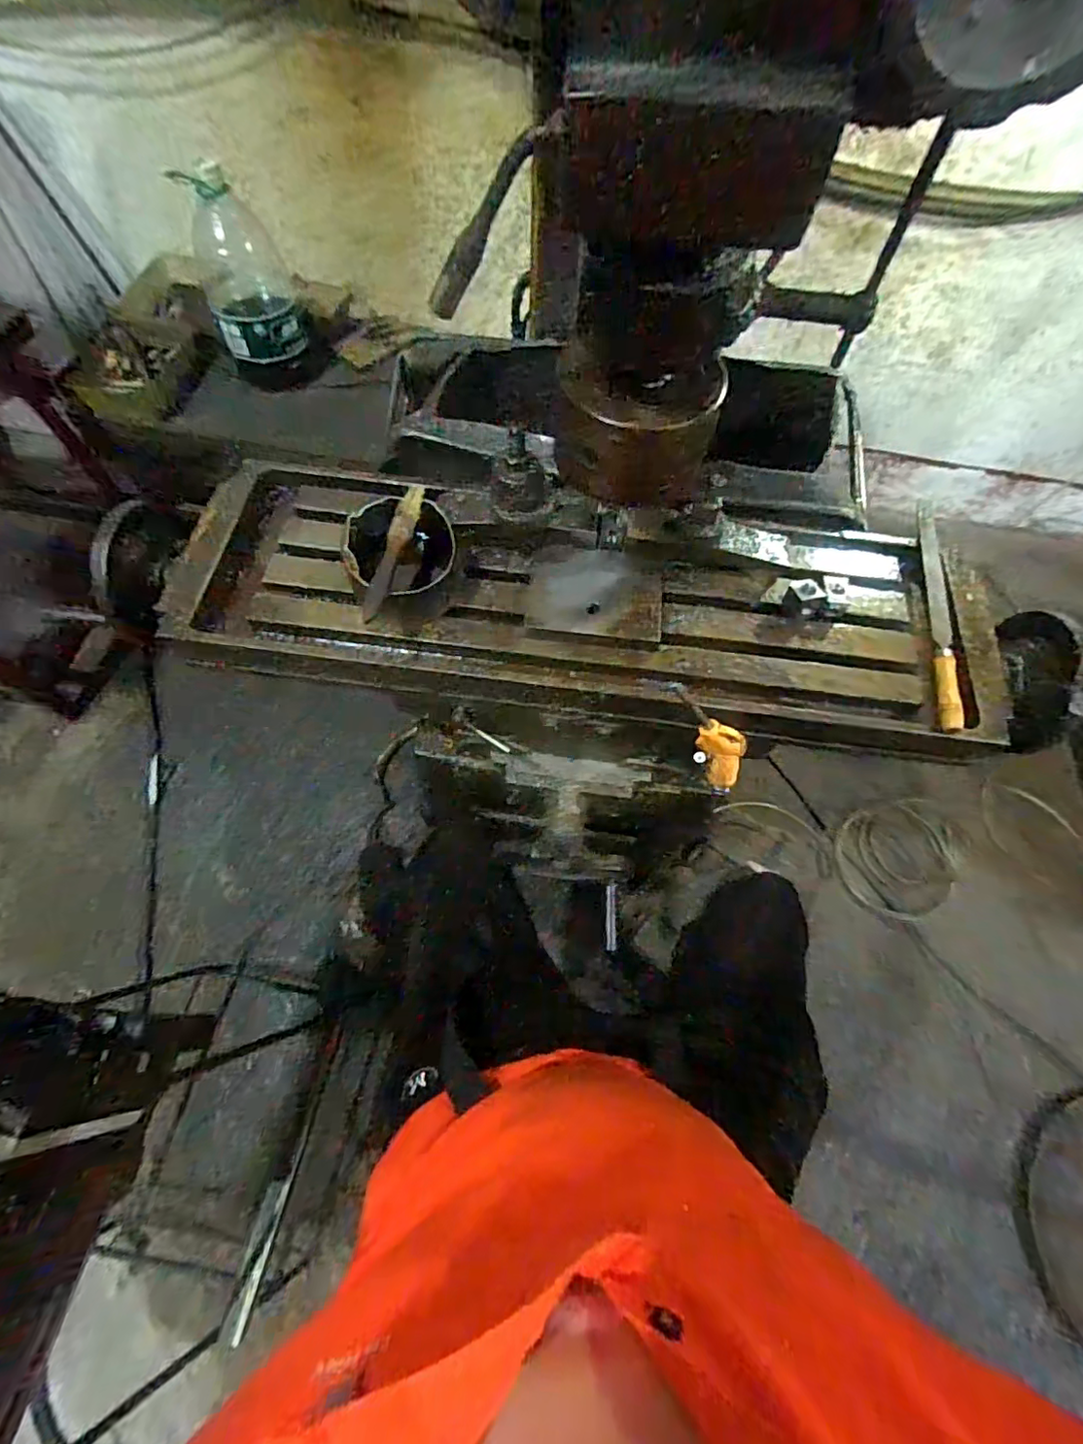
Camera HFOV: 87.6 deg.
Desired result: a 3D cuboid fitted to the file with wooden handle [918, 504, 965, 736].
[{"bbox_3d":[0.410,-0.118,0.581,0.026,0.025,0.292,11,65,2],"label":"file with wooden handle"}]

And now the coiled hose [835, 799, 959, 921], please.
[{"bbox_3d":[0.863,0.326,1.350,0.316,0.022,0.259,-12,67,-8],"label":"coiled hose"}]

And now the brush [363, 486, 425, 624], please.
[{"bbox_3d":[-0.132,-0.153,0.506,0.020,0.007,0.145,17,70,-16],"label":"brush"}]

